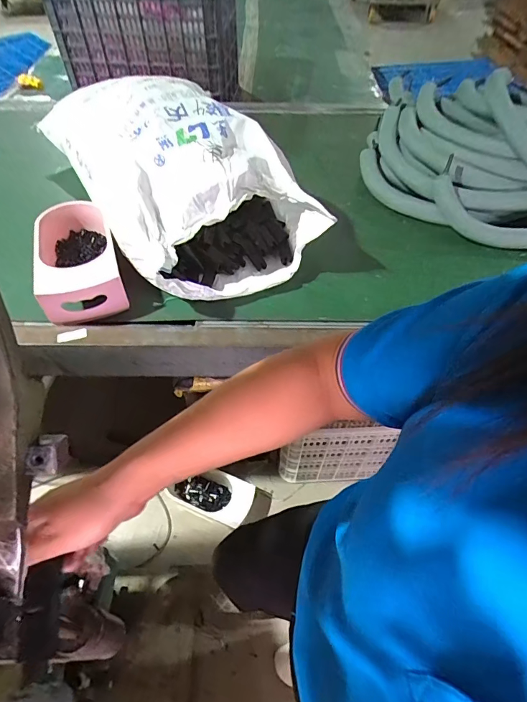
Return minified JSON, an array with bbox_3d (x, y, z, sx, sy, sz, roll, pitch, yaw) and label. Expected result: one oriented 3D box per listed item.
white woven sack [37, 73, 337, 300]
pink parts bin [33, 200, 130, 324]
[{"bbox_3d":[-0.195,-0.415,0.920,0.392,0.267,0.667,-25,56,-19],"label":"white woven sack"},{"bbox_3d":[-0.383,-0.202,0.835,0.145,0.093,0.307,-16,54,-12],"label":"pink parts bin"}]

